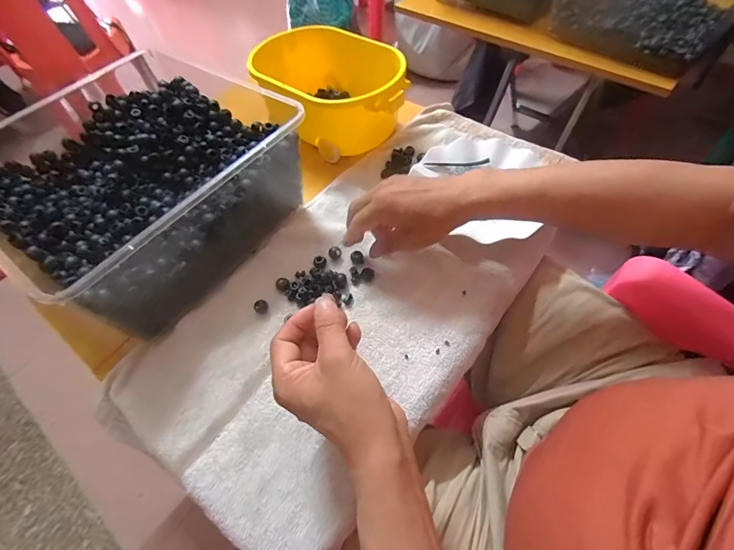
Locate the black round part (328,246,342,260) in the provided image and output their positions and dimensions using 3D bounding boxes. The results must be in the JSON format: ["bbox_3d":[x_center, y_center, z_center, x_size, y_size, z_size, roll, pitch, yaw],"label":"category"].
[{"bbox_3d":[-0.039,-0.027,0.470,0.016,0.009,0.014,-11,55,-3],"label":"black round part"}]

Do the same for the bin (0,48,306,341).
[{"bbox_3d":[-0.257,-0.106,0.455,0.287,0.121,0.273,30,63,23],"label":"bin"}]

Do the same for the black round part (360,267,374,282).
[{"bbox_3d":[0.001,-0.001,0.449,0.015,0.009,0.015,-2,55,3],"label":"black round part"}]

